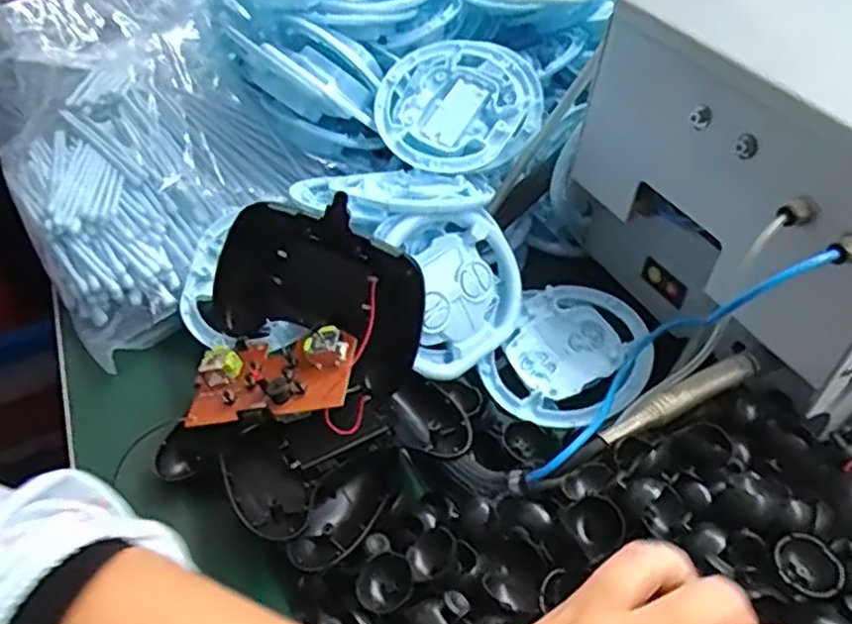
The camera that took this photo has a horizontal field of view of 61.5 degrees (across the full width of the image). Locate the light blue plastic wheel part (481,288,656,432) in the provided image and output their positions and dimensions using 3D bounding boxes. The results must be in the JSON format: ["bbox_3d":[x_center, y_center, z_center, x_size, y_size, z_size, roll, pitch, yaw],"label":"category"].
[{"bbox_3d":[0.092,0.028,0.447,0.091,0.018,0.105,20,58,29],"label":"light blue plastic wheel part"}]

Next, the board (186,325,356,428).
[{"bbox_3d":[-0.083,0.033,0.388,0.089,0.017,0.053,-7,50,17],"label":"board"}]

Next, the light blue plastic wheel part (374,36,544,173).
[{"bbox_3d":[0.023,-0.142,0.497,0.111,0.024,0.106,-5,68,2],"label":"light blue plastic wheel part"}]

